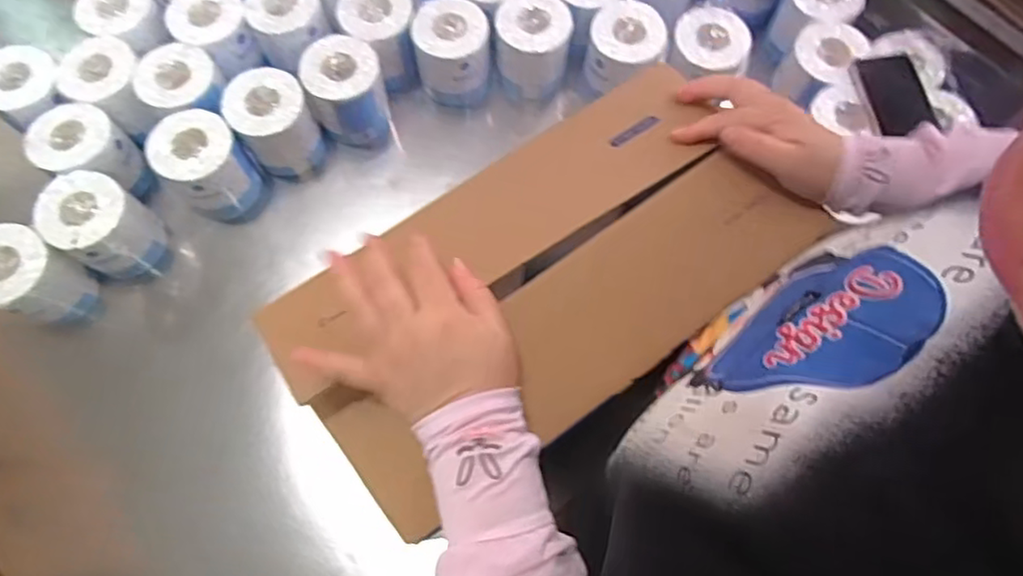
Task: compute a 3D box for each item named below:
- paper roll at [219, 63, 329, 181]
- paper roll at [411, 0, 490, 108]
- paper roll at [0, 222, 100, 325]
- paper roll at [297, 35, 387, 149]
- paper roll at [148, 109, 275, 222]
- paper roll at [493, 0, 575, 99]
[{"bbox_3d":[-0.309,-0.213,0.849,0.095,0.114,0.097,0,70,-1],"label":"paper roll"},{"bbox_3d":[-0.082,-0.324,0.891,0.099,0.104,0.109,-2,70,-2],"label":"paper roll"},{"bbox_3d":[-0.575,-0.007,0.773,0.102,0.117,0.093,0,70,-1],"label":"paper roll"},{"bbox_3d":[-0.220,-0.263,0.865,0.095,0.112,0.093,0,70,-1],"label":"paper roll"},{"bbox_3d":[-0.391,-0.153,0.829,0.104,0.119,0.099,39,73,12],"label":"paper roll"},{"bbox_3d":[0.029,-0.334,0.897,0.101,0.110,0.097,0,70,-1],"label":"paper roll"}]

